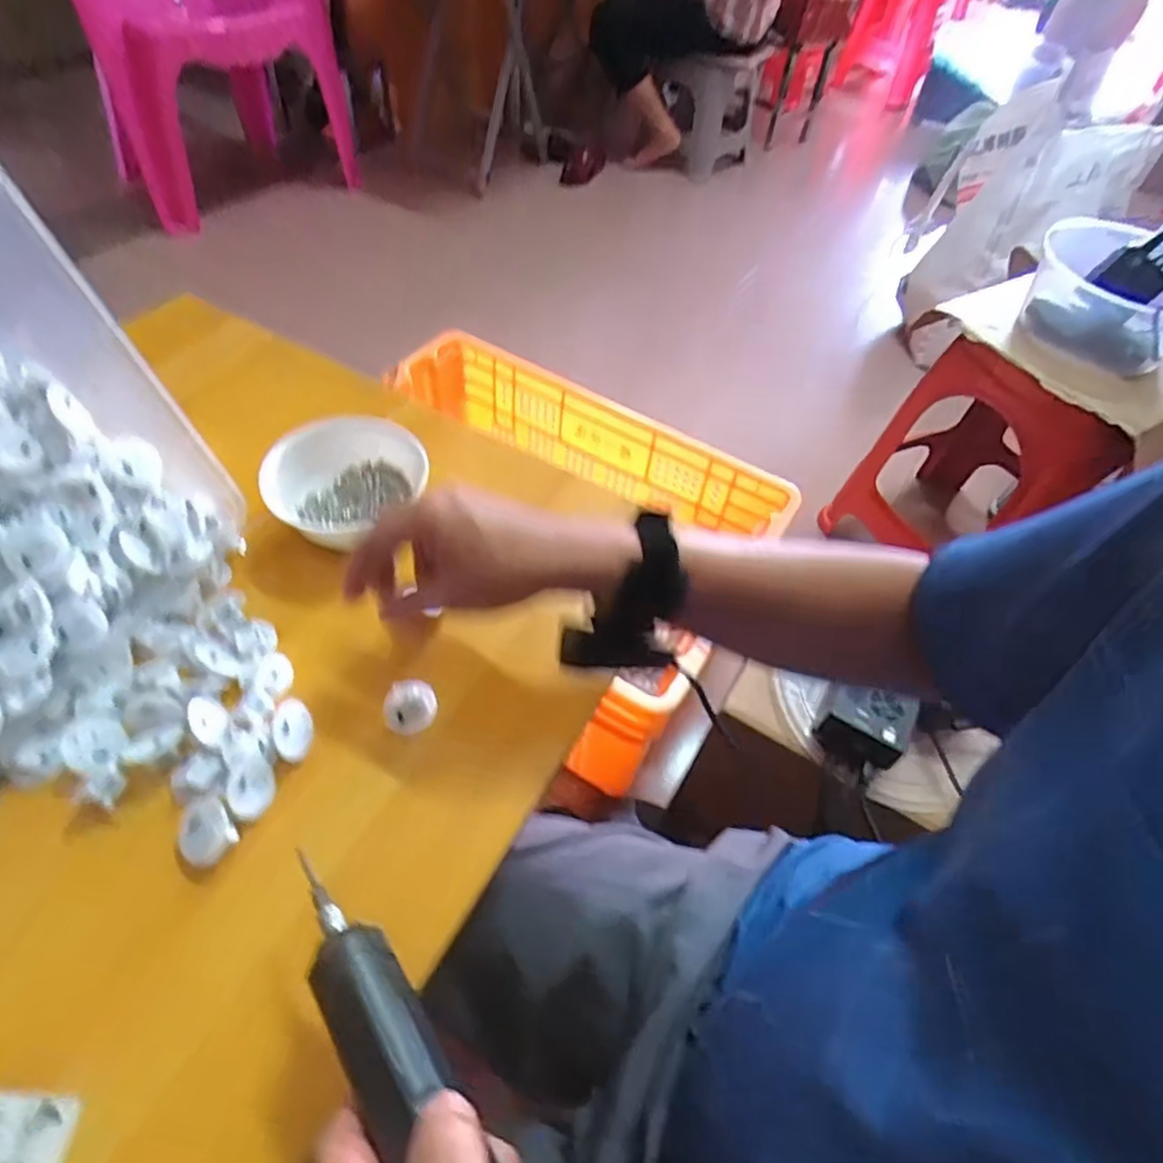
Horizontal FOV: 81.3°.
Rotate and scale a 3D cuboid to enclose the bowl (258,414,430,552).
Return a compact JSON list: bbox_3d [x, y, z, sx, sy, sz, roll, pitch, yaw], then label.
[{"bbox_3d":[-0.185,-0.079,0.531,0.090,0.064,0.110,38,57,21],"label":"bowl"}]

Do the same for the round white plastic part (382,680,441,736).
[{"bbox_3d":[-0.110,0.080,0.437,0.033,0.019,0.029,-7,53,-12],"label":"round white plastic part"}]

